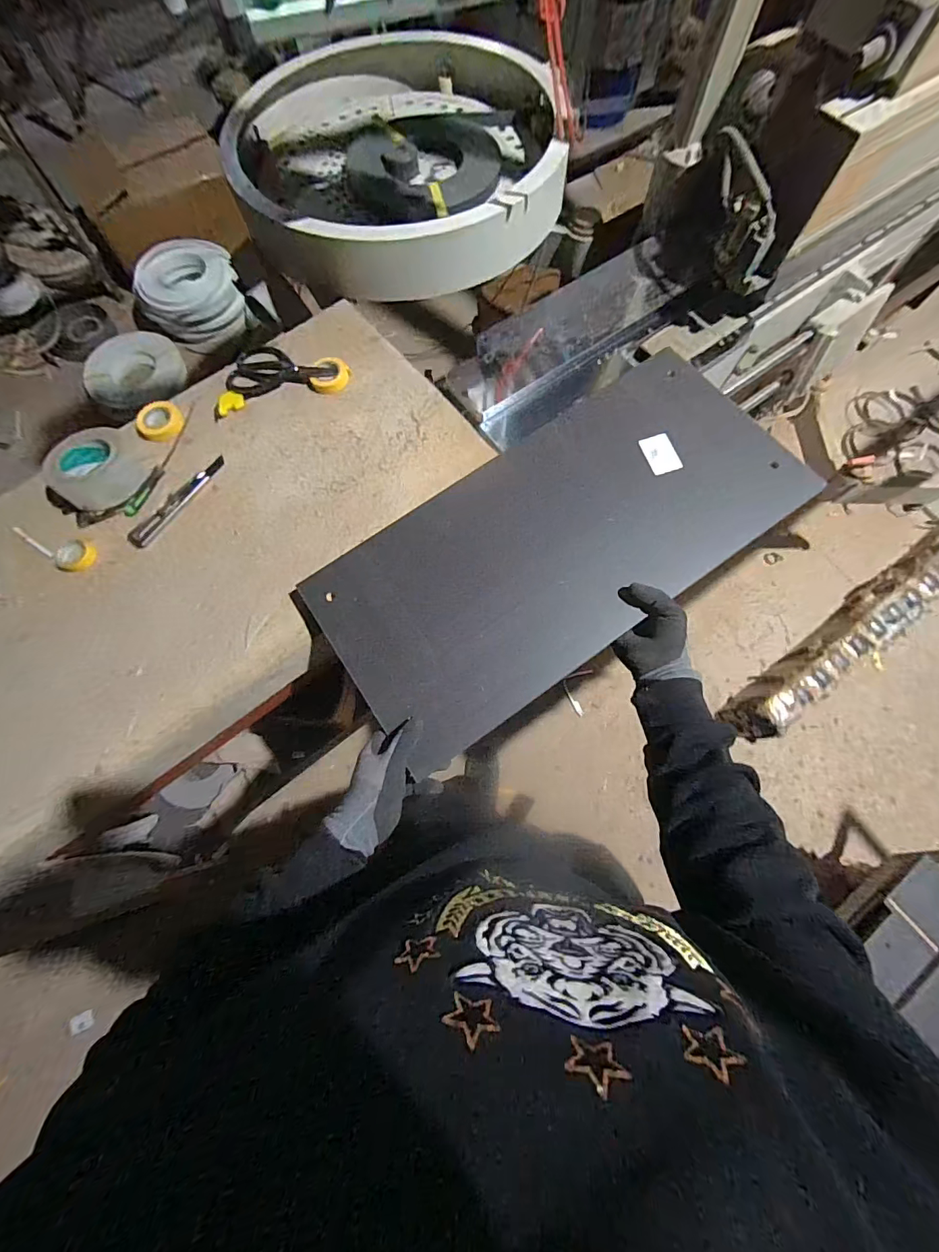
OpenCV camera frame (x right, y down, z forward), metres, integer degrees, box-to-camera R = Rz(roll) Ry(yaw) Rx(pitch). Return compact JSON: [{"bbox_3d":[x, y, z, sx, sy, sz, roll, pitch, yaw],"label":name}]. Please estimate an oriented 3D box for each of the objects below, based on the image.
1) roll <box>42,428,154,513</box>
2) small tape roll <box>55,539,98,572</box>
[{"bbox_3d":[-0.562,-0.240,0.685,0.115,0.057,0.128,32,77,6],"label":"roll"},{"bbox_3d":[-0.578,-0.103,0.661,0.053,0.014,0.050,18,76,2],"label":"small tape roll"}]

